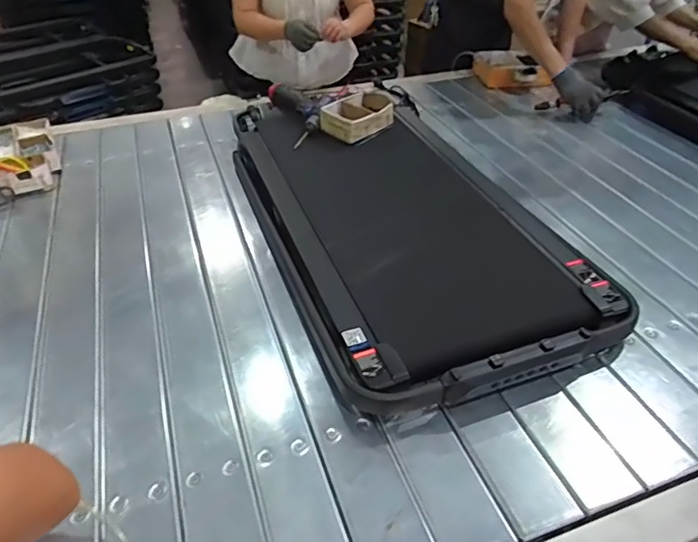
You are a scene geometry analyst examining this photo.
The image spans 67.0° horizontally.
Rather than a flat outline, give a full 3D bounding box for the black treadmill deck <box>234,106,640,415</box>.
[{"bbox_3d":[0.080,-0.148,1.196,0.550,0.086,1.057,-14,40,-15],"label":"black treadmill deck"}]

